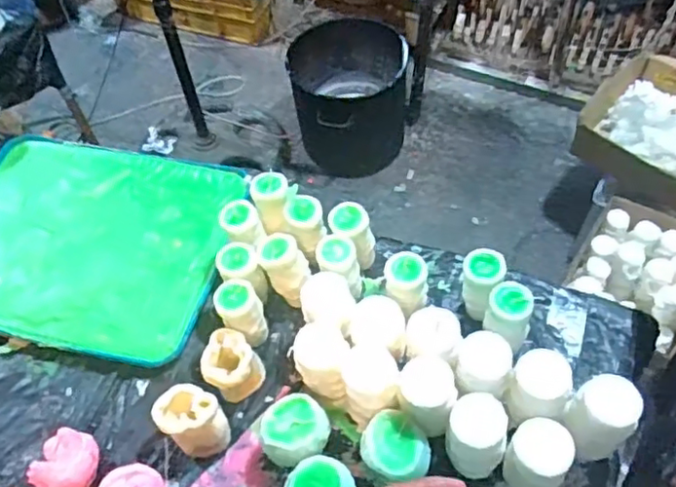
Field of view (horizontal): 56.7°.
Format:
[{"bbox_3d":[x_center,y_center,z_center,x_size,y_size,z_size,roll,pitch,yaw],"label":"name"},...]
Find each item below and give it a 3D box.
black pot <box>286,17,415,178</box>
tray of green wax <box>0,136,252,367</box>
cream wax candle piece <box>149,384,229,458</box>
[{"bbox_3d":[0.043,-0.433,1.849,0.348,0.270,0.385,0,54,4],"label":"black pot"},{"bbox_3d":[-0.381,-0.014,0.931,0.438,0.032,0.346,11,56,12],"label":"tray of green wax"},{"bbox_3d":[-0.170,0.210,0.740,0.076,0.073,0.065,35,64,25],"label":"cream wax candle piece"}]

